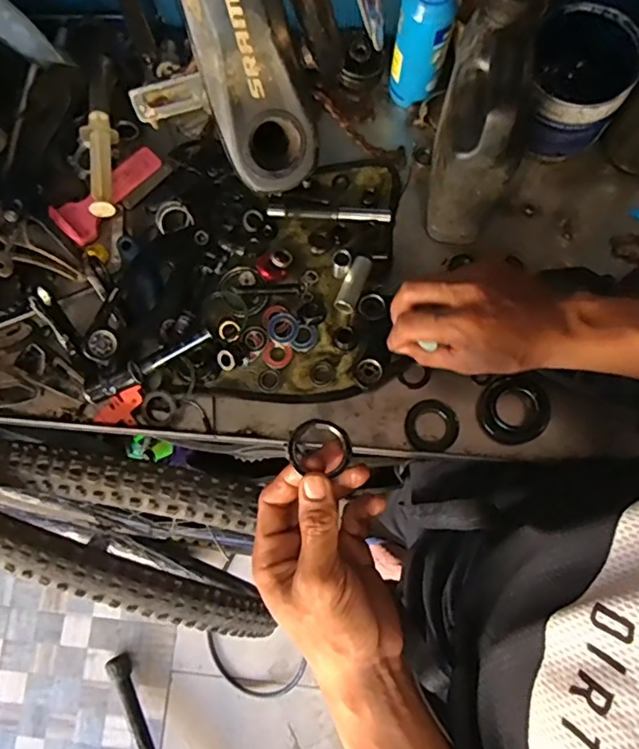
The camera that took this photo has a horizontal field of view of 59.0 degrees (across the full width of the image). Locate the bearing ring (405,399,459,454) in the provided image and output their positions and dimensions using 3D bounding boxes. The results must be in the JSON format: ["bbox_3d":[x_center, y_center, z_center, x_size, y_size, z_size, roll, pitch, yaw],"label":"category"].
[{"bbox_3d":[0.103,0.048,0.517,0.048,0.014,0.046,-1,78,2],"label":"bearing ring"}]

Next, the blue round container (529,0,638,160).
[{"bbox_3d":[0.242,-0.272,0.535,0.091,0.083,0.105,12,79,5],"label":"blue round container"}]

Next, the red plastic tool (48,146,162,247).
[{"bbox_3d":[-0.212,-0.183,0.562,0.044,0.010,0.116,43,87,-6],"label":"red plastic tool"}]

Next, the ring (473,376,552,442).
[{"bbox_3d":[0.176,0.034,0.515,0.060,0.020,0.057,-1,78,2],"label":"ring"}]

